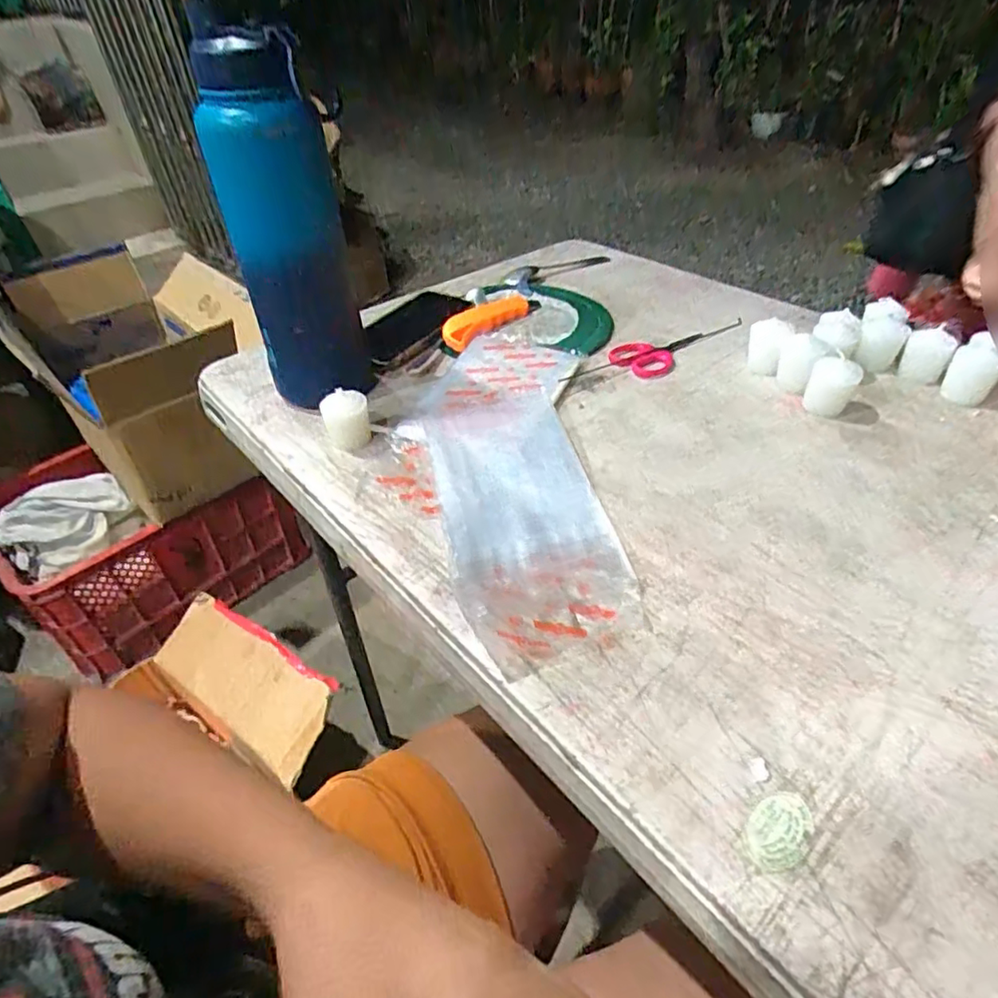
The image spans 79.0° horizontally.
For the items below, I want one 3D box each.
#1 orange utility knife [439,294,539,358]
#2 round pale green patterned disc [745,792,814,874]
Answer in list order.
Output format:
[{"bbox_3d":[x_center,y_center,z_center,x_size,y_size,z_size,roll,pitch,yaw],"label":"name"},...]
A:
[{"bbox_3d":[-0.011,-0.203,0.675,0.042,0.023,0.154,28,50,30],"label":"orange utility knife"},{"bbox_3d":[0.133,0.156,0.285,0.025,0.004,0.040,30,51,31],"label":"round pale green patterned disc"}]

